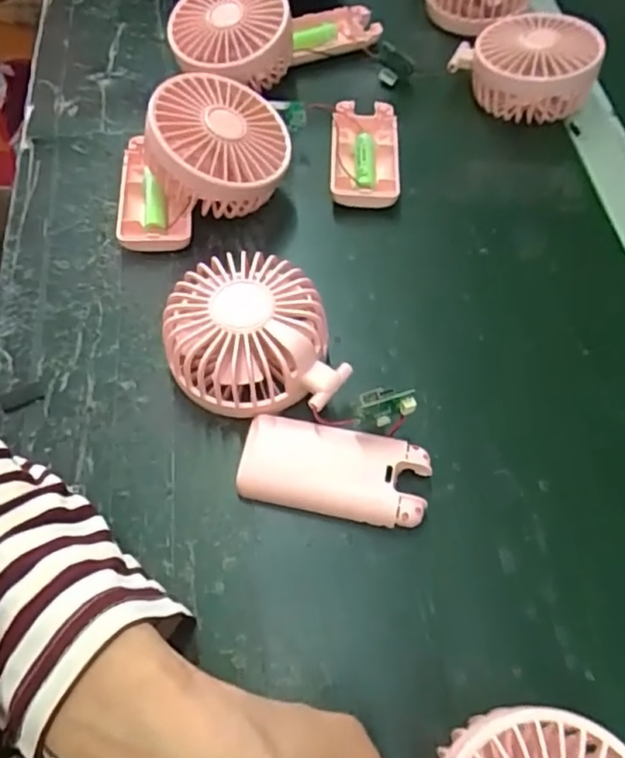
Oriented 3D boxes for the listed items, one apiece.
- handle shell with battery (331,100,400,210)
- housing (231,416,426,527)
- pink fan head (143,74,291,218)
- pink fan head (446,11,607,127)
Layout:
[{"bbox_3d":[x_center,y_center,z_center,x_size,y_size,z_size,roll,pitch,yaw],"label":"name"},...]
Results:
[{"bbox_3d":[0.037,-0.159,0.428,0.047,0.016,0.090,2,61,0],"label":"handle shell with battery"},{"bbox_3d":[0.011,0.047,0.311,0.093,0.018,0.044,11,61,5],"label":"housing"},{"bbox_3d":[-0.061,-0.150,0.392,0.089,0.045,0.089,8,67,-20],"label":"pink fan head"},{"bbox_3d":[0.160,-0.235,0.458,0.084,0.048,0.092,-19,63,-11],"label":"pink fan head"}]

